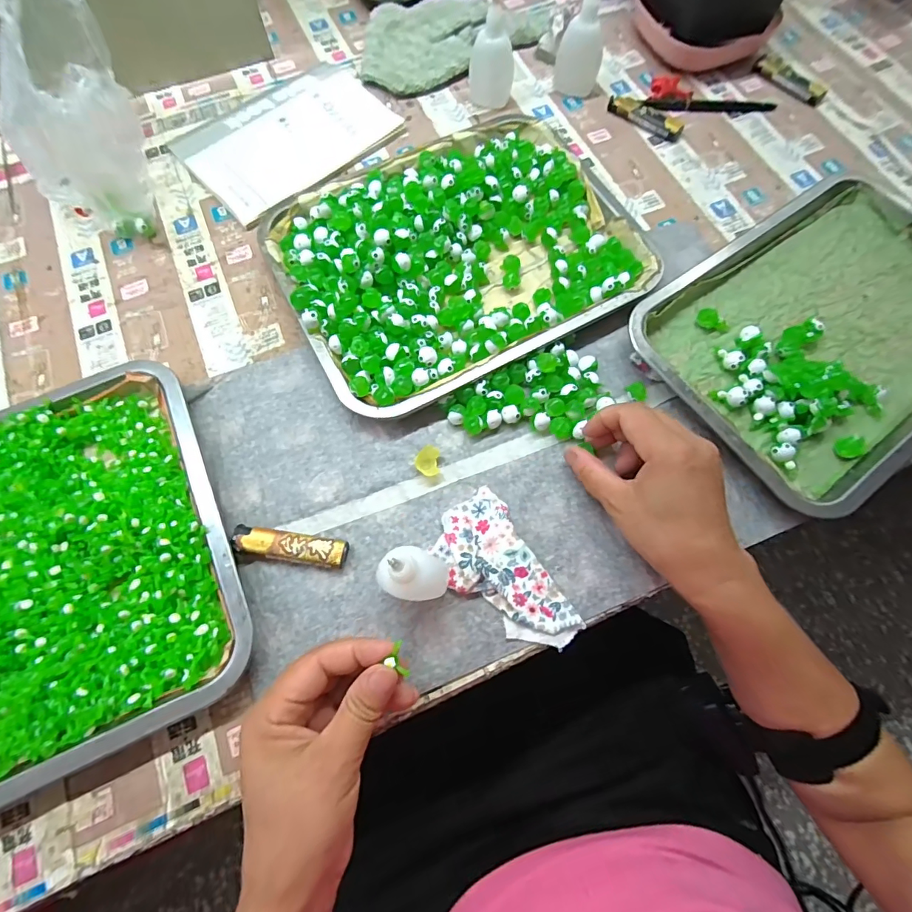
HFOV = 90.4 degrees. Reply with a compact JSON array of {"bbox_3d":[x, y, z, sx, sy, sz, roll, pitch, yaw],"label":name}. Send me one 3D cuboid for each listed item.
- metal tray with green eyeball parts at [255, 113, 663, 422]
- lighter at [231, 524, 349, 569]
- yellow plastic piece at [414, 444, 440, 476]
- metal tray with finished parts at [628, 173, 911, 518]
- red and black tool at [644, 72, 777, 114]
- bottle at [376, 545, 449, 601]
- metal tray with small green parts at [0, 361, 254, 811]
[{"bbox_3d":[0.003,-0.184,0.398,0.300,0.035,0.238,-28,73,-8],"label":"metal tray with green eyeball parts"},{"bbox_3d":[-0.117,0.064,0.319,0.078,0.014,0.020,7,72,3],"label":"lighter"},{"bbox_3d":[-0.021,0.004,0.344,0.018,0.008,0.025,0,71,1],"label":"yellow plastic piece"},{"bbox_3d":[0.312,-0.110,0.374,0.300,0.026,0.210,-35,74,-10],"label":"metal tray with finished parts"},{"bbox_3d":[0.269,-0.390,0.483,0.134,0.012,0.054,2,71,2],"label":"red and black tool"},{"bbox_3d":[-0.023,0.069,0.271,0.031,0.101,0.033,0,71,1],"label":"bottle"},{"bbox_3d":[-0.316,0.093,0.310,0.312,0.030,0.259,-24,73,-7],"label":"metal tray with small green parts"}]

